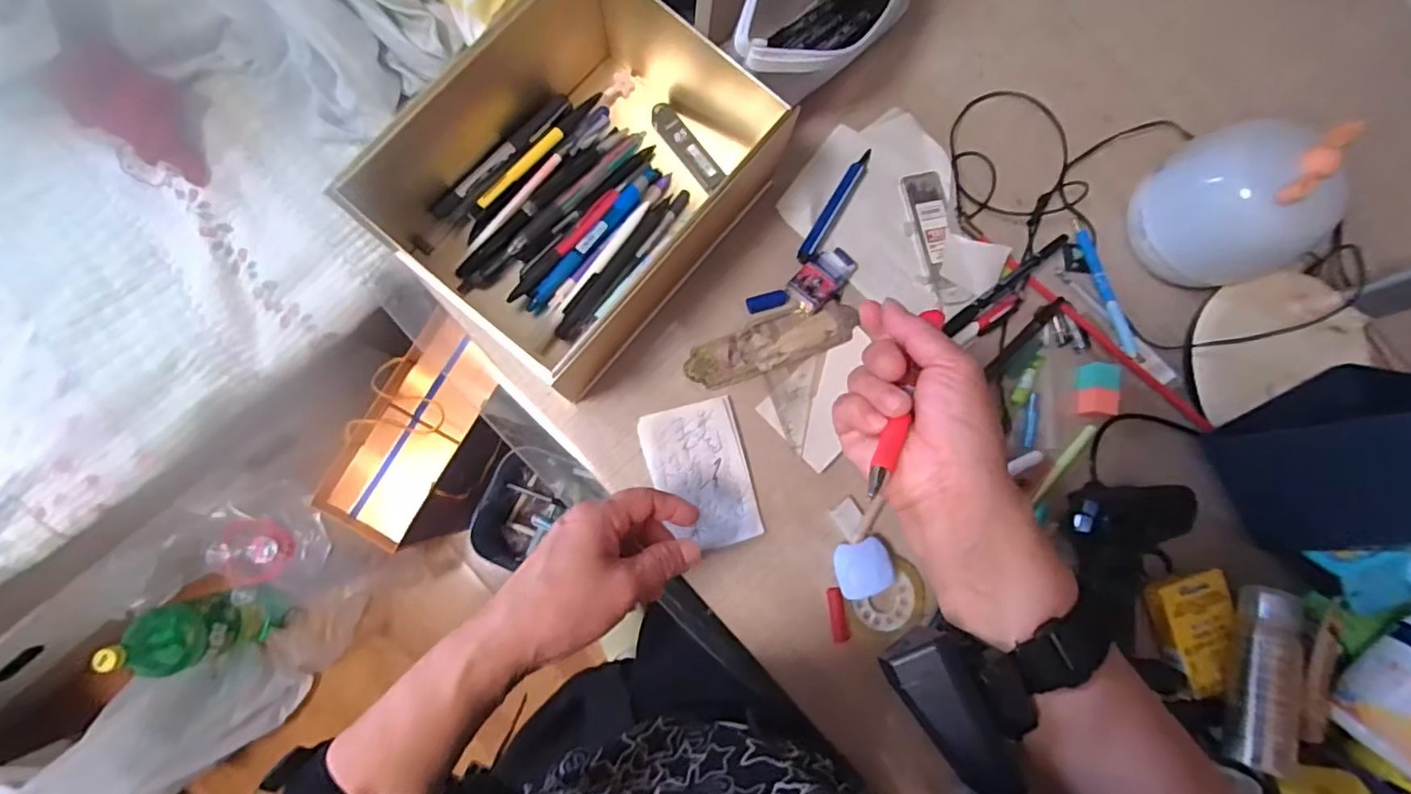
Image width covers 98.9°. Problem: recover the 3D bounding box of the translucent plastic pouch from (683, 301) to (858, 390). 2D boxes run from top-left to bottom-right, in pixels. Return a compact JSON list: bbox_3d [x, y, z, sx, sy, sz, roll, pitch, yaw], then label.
[{"bbox_3d":[0.052,-0.042,0.471,0.136,0.006,0.041,-21,84,-7],"label":"translucent plastic pouch"}]

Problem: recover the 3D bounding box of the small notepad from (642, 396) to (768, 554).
[{"bbox_3d":[-0.002,0.059,0.456,0.073,0.009,0.108,-14,84,-6],"label":"small notepad"}]

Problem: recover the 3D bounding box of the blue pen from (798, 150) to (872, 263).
[{"bbox_3d":[0.106,-0.156,0.490,0.014,0.010,0.113,32,81,0],"label":"blue pen"}]

